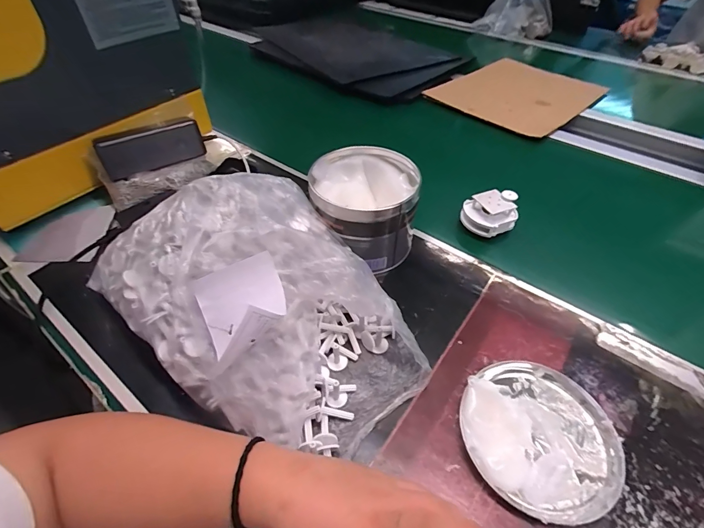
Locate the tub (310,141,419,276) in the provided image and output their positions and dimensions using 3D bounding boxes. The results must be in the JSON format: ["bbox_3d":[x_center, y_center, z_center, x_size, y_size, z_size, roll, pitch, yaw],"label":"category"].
[{"bbox_3d":[0.013,-0.066,0.452,0.120,0.100,0.118,2,46,1],"label":"tub"}]

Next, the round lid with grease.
[{"bbox_3d":[0.162,0.141,0.313,0.128,0.026,0.126,1,46,-1],"label":"round lid with grease"}]

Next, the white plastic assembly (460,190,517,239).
[{"bbox_3d":[0.189,-0.067,0.495,0.063,0.052,0.065,-18,49,-17],"label":"white plastic assembly"}]

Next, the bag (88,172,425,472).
[{"bbox_3d":[-0.083,0.026,0.355,0.310,0.115,0.208,33,54,26],"label":"bag"}]

